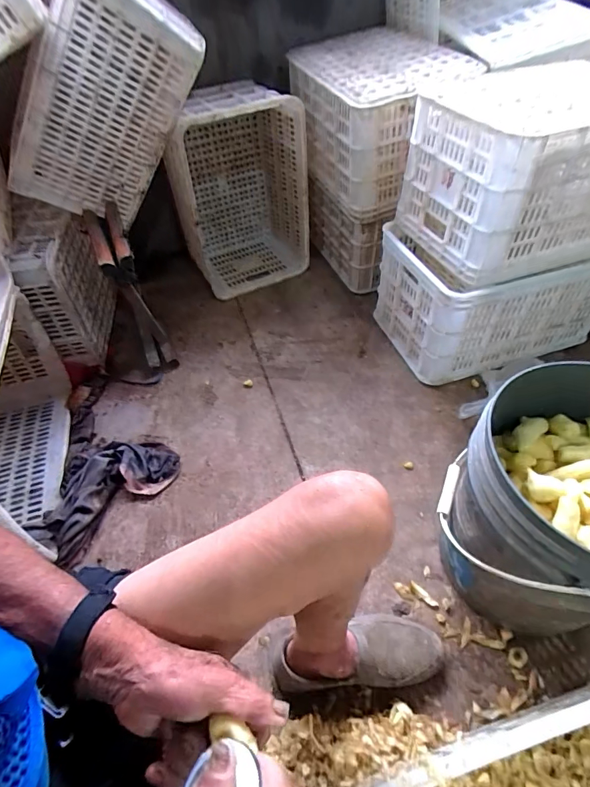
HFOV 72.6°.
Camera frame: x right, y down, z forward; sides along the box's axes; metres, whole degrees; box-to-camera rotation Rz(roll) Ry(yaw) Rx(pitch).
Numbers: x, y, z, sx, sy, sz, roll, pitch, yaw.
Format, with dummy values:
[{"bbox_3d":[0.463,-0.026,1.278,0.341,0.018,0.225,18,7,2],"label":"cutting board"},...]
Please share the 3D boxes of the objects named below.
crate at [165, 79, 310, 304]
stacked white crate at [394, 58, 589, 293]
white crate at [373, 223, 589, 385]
[{"bbox_3d":[-0.170,-0.621,1.259,0.379,0.494,0.308,-23,52,-15],"label":"crate"},{"bbox_3d":[0.551,-0.502,0.903,0.530,0.293,0.358,-16,48,-13],"label":"stacked white crate"},{"bbox_3d":[0.510,-0.277,1.070,0.488,0.279,0.318,-16,51,-9],"label":"white crate"}]

